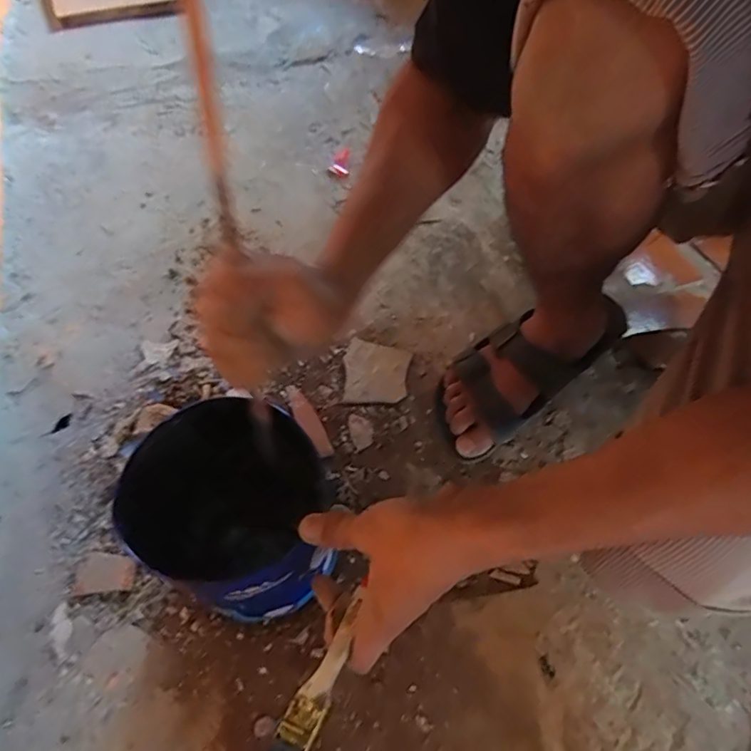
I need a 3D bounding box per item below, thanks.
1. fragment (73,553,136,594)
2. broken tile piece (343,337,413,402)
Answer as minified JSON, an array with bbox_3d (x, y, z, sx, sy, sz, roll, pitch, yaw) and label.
[{"bbox_3d":[-0.255,0.185,0.485,0.051,0.005,0.034,-6,58,-5],"label":"fragment"},{"bbox_3d":[0.000,-0.004,0.622,0.076,0.010,0.088,8,58,4],"label":"broken tile piece"}]

